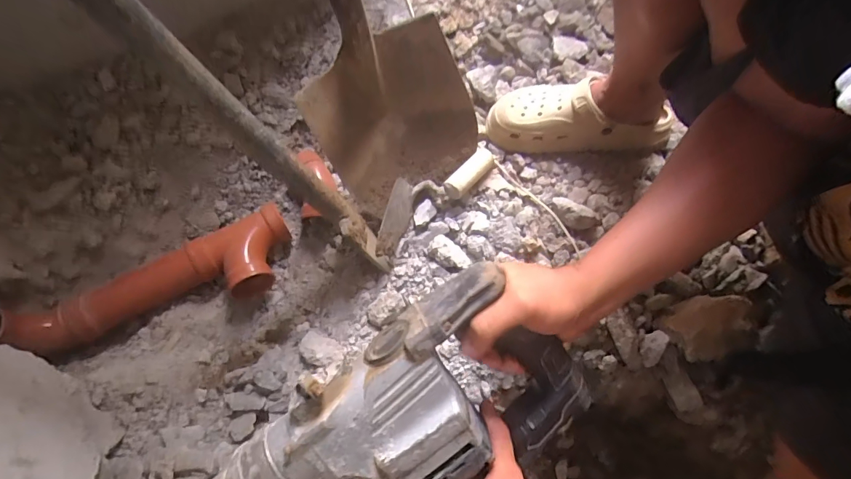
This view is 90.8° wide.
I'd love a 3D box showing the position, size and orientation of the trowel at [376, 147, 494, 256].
[{"bbox_3d":[0.004,-0.067,0.608,0.228,0.057,0.067,-40,74,-16],"label":"trowel"}]

